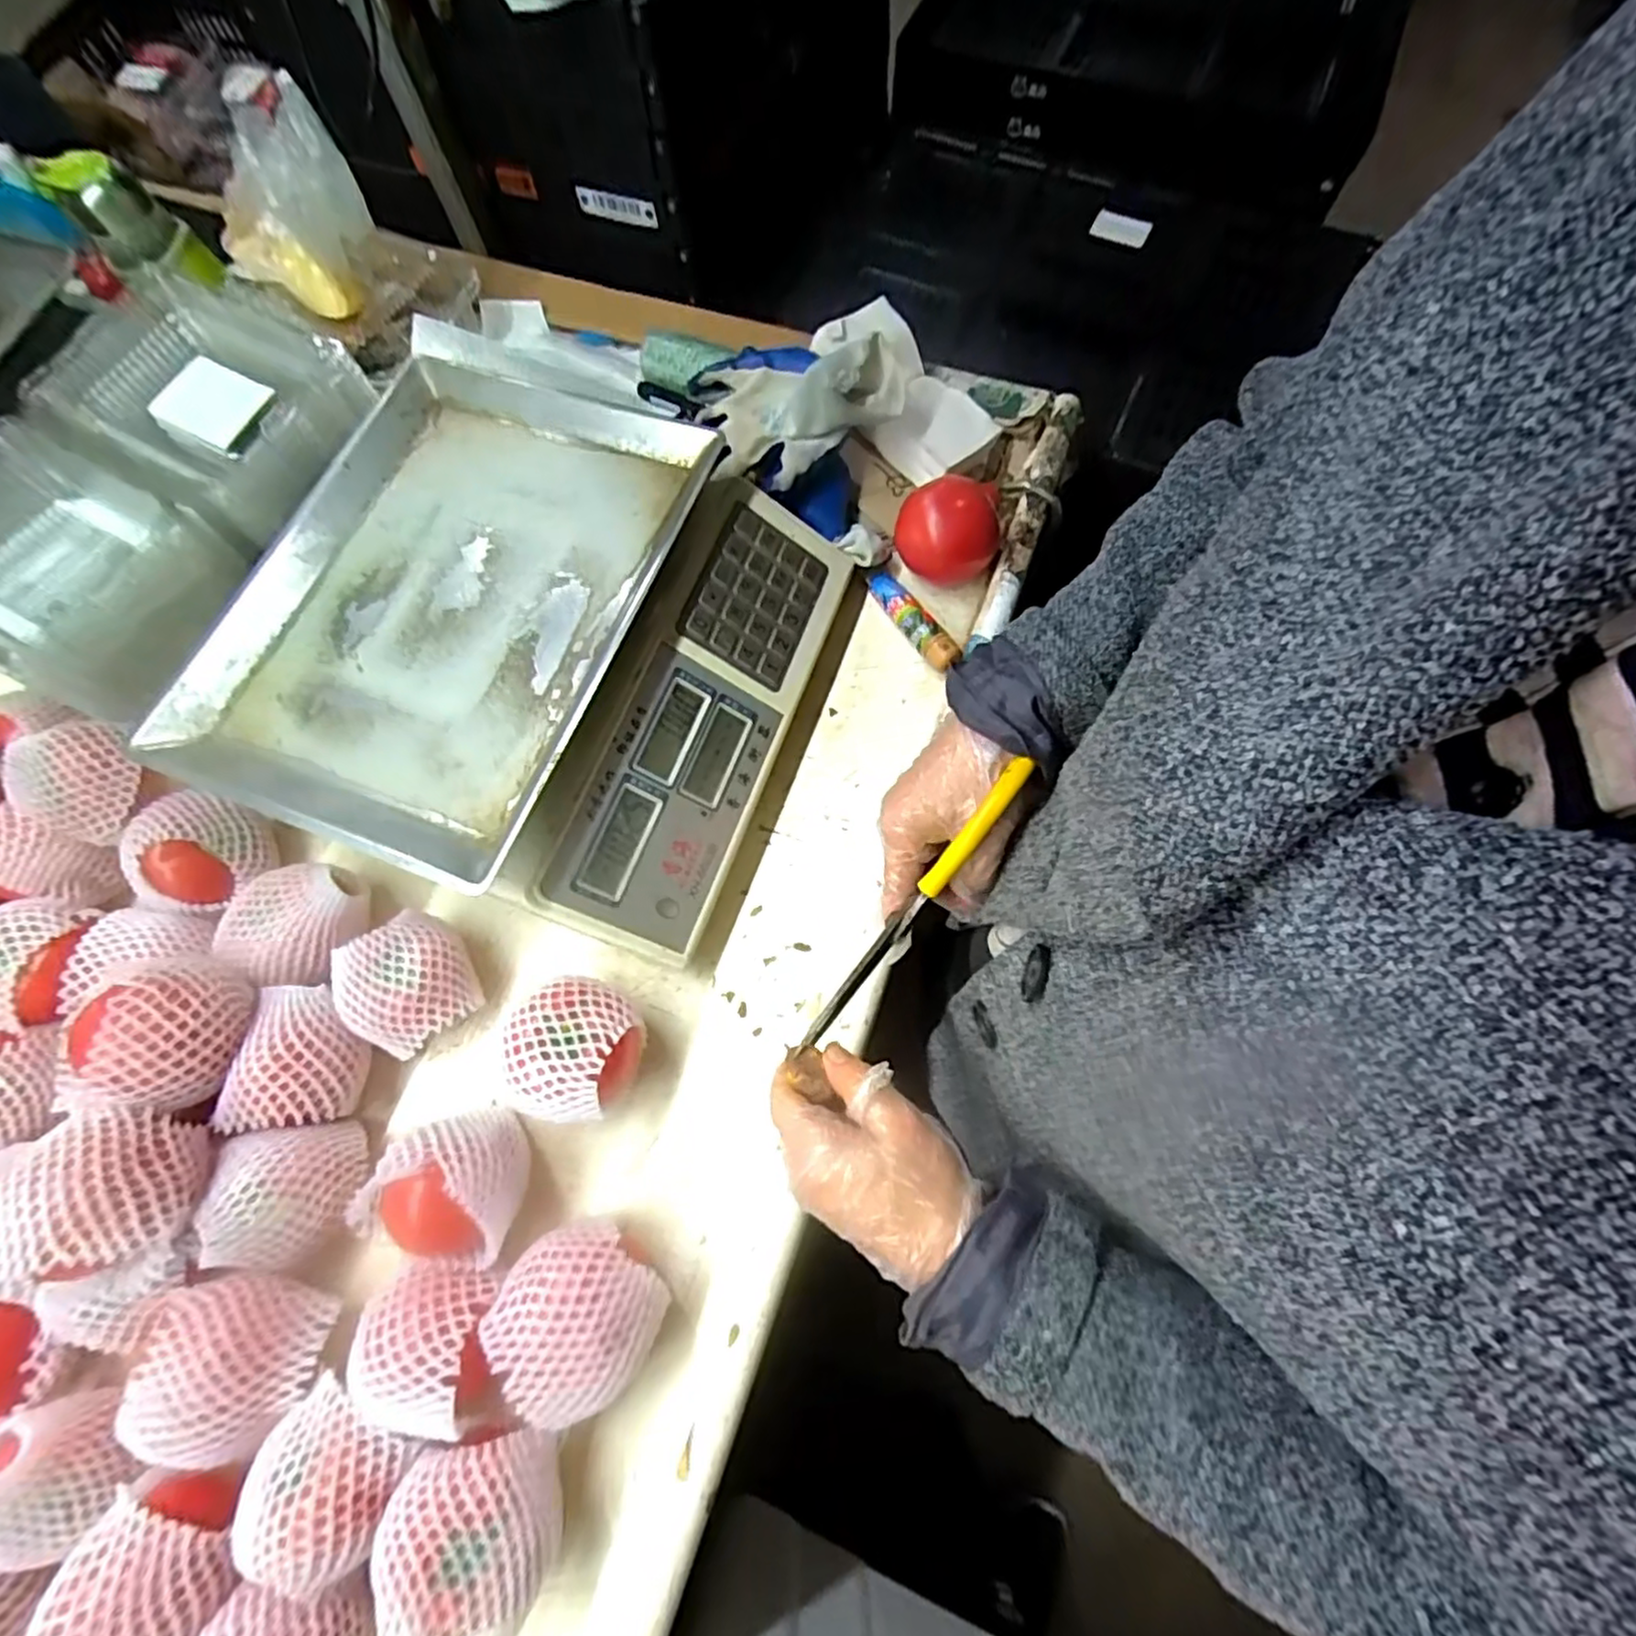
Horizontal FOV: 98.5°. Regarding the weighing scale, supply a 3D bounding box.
[{"bbox_3d":[-0.202,-0.126,0.509,0.373,0.147,0.357,20,72,8],"label":"weighing scale"}]

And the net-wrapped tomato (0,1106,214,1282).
[{"bbox_3d":[-0.389,0.197,0.379,0.089,0.070,0.076,-3,70,0],"label":"net-wrapped tomato"}]

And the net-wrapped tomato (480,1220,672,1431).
[{"bbox_3d":[-0.133,0.279,0.405,0.079,0.072,0.086,0,70,1],"label":"net-wrapped tomato"}]

